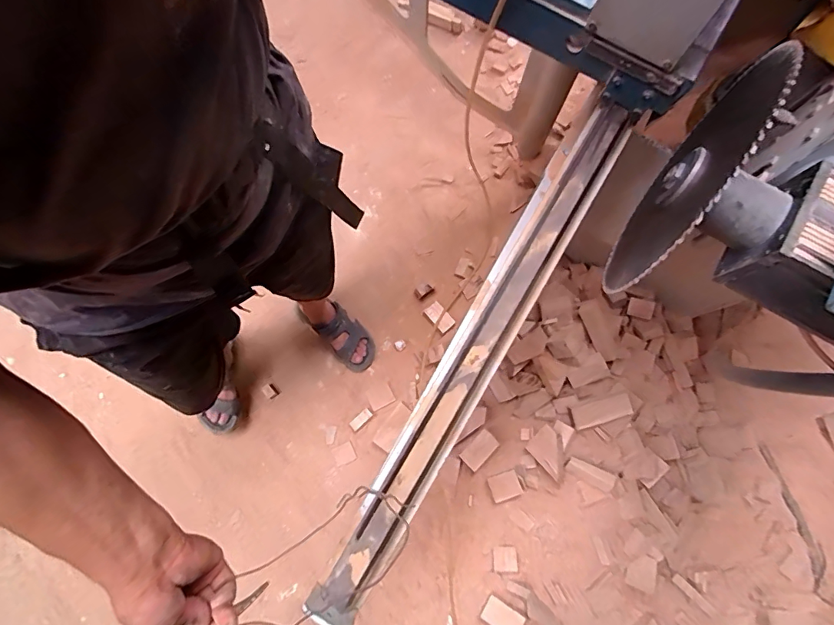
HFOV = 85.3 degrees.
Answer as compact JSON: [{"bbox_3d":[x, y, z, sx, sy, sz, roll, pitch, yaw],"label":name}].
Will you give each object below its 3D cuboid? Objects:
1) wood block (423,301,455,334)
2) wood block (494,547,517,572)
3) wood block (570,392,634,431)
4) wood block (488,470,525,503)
[{"bbox_3d":[0.065,0.012,1.318,0.051,0.011,0.088,-38,79,-12],"label":"wood block"},{"bbox_3d":[0.223,0.627,1.150,0.056,0.014,0.056,-1,77,-2],"label":"wood block"},{"bbox_3d":[0.467,0.250,1.148,0.148,0.019,0.056,-21,75,9],"label":"wood block"},{"bbox_3d":[0.228,0.452,1.173,0.078,0.014,0.065,-23,79,5],"label":"wood block"}]

